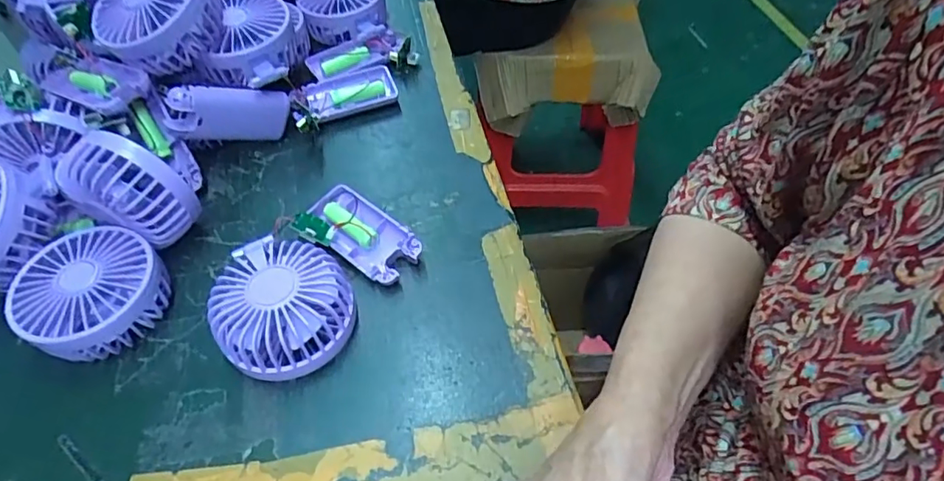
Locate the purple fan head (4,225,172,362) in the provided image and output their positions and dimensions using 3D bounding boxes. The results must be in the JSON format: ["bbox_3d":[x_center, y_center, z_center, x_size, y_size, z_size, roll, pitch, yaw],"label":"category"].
[{"bbox_3d":[-0.246,0.038,0.365,0.083,0.045,0.083,-2,53,2],"label":"purple fan head"}]

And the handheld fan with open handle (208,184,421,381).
[{"bbox_3d":[-0.109,0.021,0.373,0.096,0.048,0.149,25,59,21],"label":"handheld fan with open handle"}]

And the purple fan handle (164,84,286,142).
[{"bbox_3d":[-0.192,-0.101,0.435,0.089,0.044,0.019,-7,45,-44],"label":"purple fan handle"}]

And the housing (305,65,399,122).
[{"bbox_3d":[-0.108,-0.132,0.498,0.080,0.021,0.046,-19,54,-10],"label":"housing"}]

